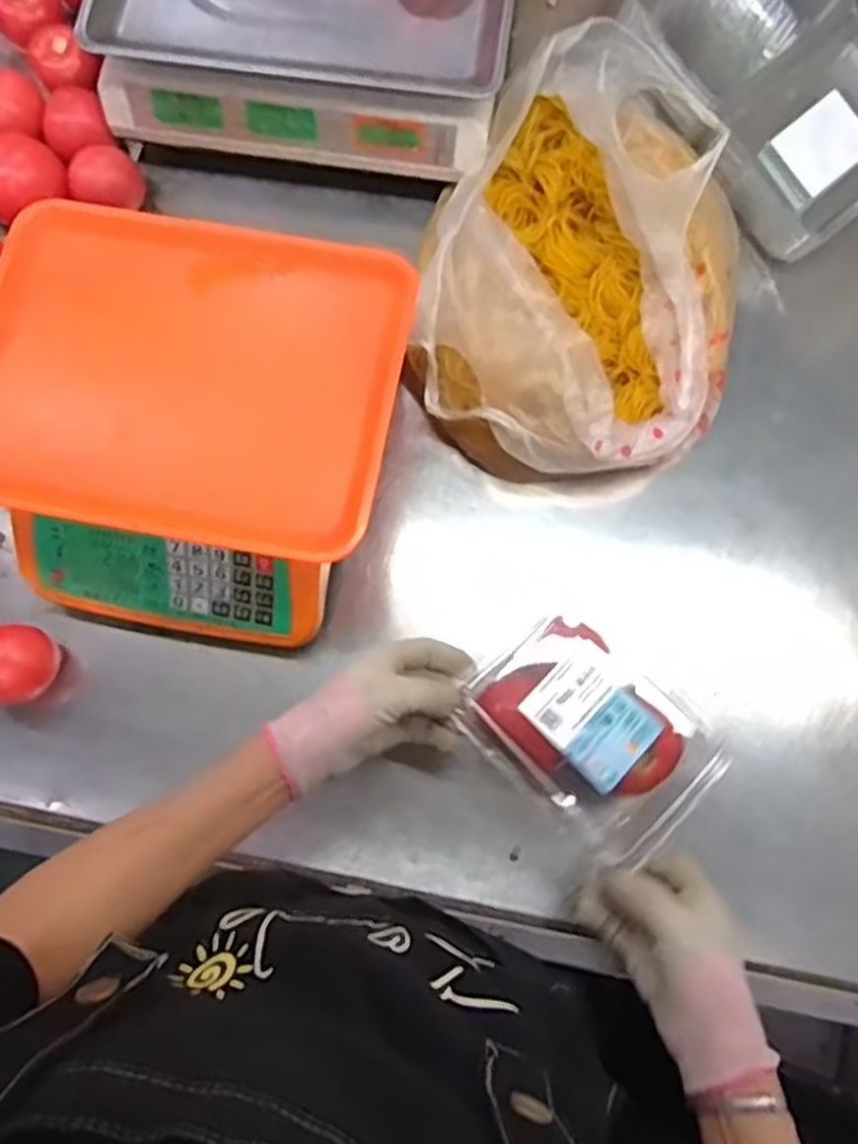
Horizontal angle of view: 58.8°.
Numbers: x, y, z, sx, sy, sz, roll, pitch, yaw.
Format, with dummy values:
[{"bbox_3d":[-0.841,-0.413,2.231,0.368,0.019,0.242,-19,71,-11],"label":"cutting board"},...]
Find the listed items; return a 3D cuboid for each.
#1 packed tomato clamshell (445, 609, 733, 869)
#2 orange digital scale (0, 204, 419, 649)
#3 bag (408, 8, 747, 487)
[{"bbox_3d":[0.113,0.113,0.540,0.157,0.079,0.116,41,81,10],"label":"packed tomato clamshell"},{"bbox_3d":[-0.174,-0.105,0.565,0.296,0.100,0.285,10,77,1],"label":"orange digital scale"},{"bbox_3d":[0.123,-0.241,0.608,0.260,0.110,0.330,21,78,4],"label":"bag"}]

